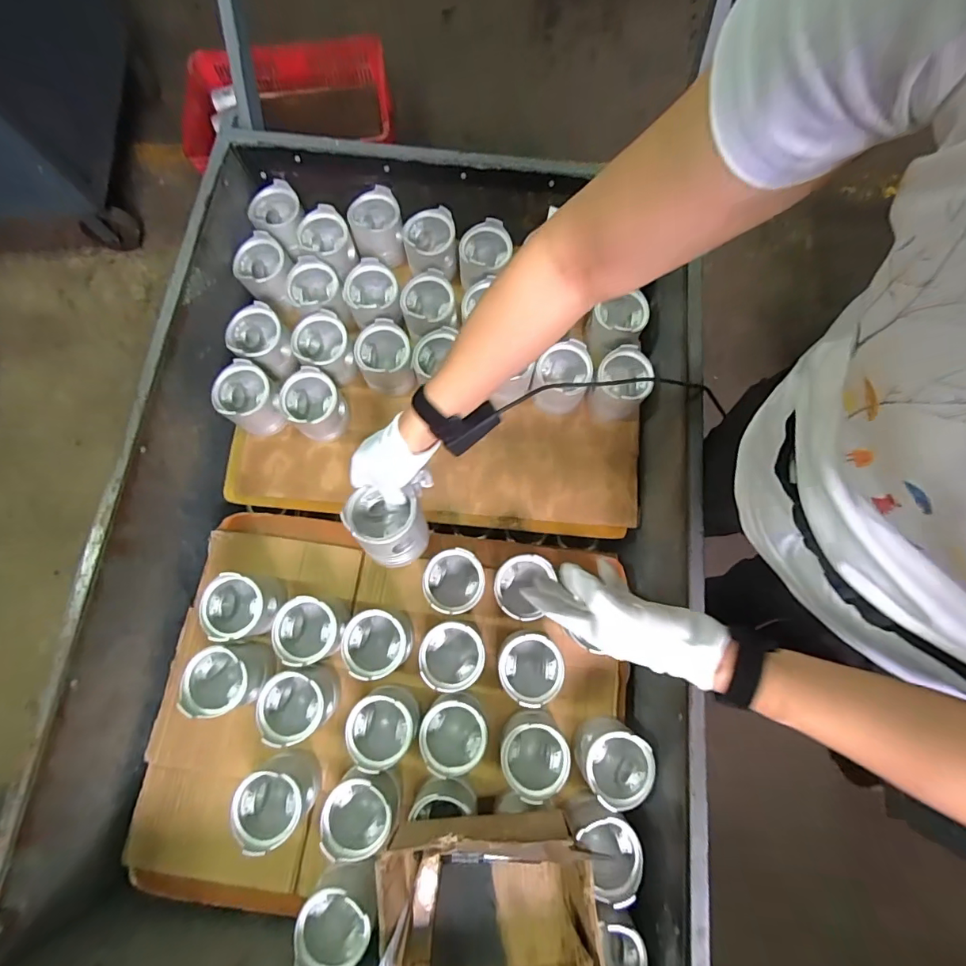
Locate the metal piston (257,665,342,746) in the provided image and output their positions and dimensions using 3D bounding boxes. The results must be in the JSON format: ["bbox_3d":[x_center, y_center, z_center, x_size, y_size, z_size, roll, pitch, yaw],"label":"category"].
[{"bbox_3d":[-0.247,0.294,0.620,0.087,0.074,0.086,0,75,-1],"label":"metal piston"}]

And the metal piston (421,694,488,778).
[{"bbox_3d":[-0.038,0.322,0.605,0.081,0.070,0.087,-5,75,-2],"label":"metal piston"}]

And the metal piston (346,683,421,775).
[{"bbox_3d":[-0.128,0.321,0.609,0.086,0.074,0.084,0,75,-1],"label":"metal piston"}]

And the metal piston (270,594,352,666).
[{"bbox_3d":[-0.235,0.203,0.645,0.086,0.082,0.086,-5,75,-2],"label":"metal piston"}]

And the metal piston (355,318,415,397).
[{"bbox_3d":[-0.154,-0.196,0.736,0.084,0.085,0.090,-11,76,-3],"label":"metal piston"}]

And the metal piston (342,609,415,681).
[{"bbox_3d":[-0.142,0.219,0.640,0.088,0.080,0.086,0,75,-1],"label":"metal piston"}]

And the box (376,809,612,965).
[{"bbox_3d":[0.005,0.457,0.496,0.207,0.120,0.170,-3,75,-1],"label":"box"}]

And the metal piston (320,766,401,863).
[{"bbox_3d":[-0.150,0.413,0.597,0.091,0.092,0.094,3,75,0],"label":"metal piston"}]

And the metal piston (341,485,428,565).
[{"bbox_3d":[-0.113,0.052,0.558,0.084,0.090,0.078,-20,44,-6],"label":"metal piston"}]

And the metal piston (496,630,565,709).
[{"bbox_3d":[0.064,0.252,0.637,0.082,0.092,0.081,0,75,-1],"label":"metal piston"}]

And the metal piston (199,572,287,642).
[{"bbox_3d":[-0.333,0.173,0.650,0.085,0.084,0.087,-9,76,-3],"label":"metal piston"}]

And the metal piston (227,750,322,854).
[{"bbox_3d":[-0.261,0.399,0.583,0.082,0.080,0.083,0,75,-1],"label":"metal piston"}]

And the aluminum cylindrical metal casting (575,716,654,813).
[{"bbox_3d":[0.170,0.361,0.604,0.080,0.088,0.086,43,79,10],"label":"aluminum cylindrical metal casting"}]

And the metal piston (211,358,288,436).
[{"bbox_3d":[-0.358,-0.127,0.713,0.080,0.089,0.079,0,75,-1],"label":"metal piston"}]

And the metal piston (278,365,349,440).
[{"bbox_3d":[-0.255,-0.116,0.708,0.080,0.084,0.077,0,75,-1],"label":"metal piston"}]

